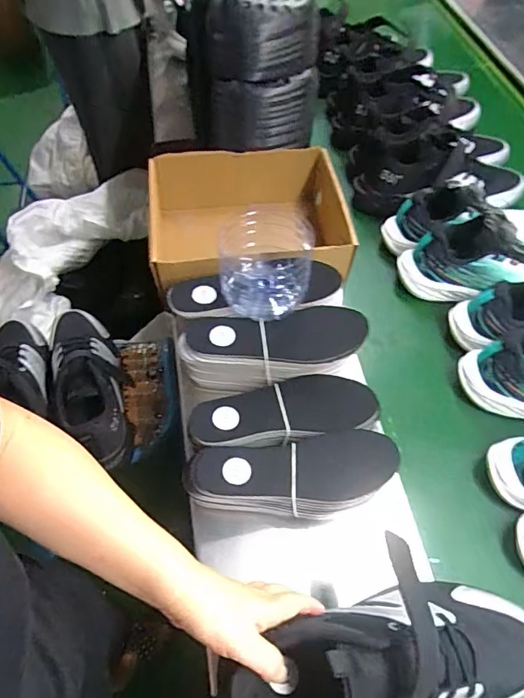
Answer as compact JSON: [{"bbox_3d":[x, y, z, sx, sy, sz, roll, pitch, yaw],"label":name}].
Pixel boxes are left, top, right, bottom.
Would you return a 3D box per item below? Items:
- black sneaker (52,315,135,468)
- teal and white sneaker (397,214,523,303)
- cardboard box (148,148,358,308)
[{"bbox_3d":[-0.260,0.030,0.686,0.097,0.114,0.275,-23,61,-15],"label":"black sneaker"},{"bbox_3d":[0.339,-0.134,0.682,0.253,0.106,0.103,-2,57,-2],"label":"teal and white sneaker"},{"bbox_3d":[-0.014,-0.173,0.703,0.290,0.124,0.234,-7,58,-5],"label":"cardboard box"}]

